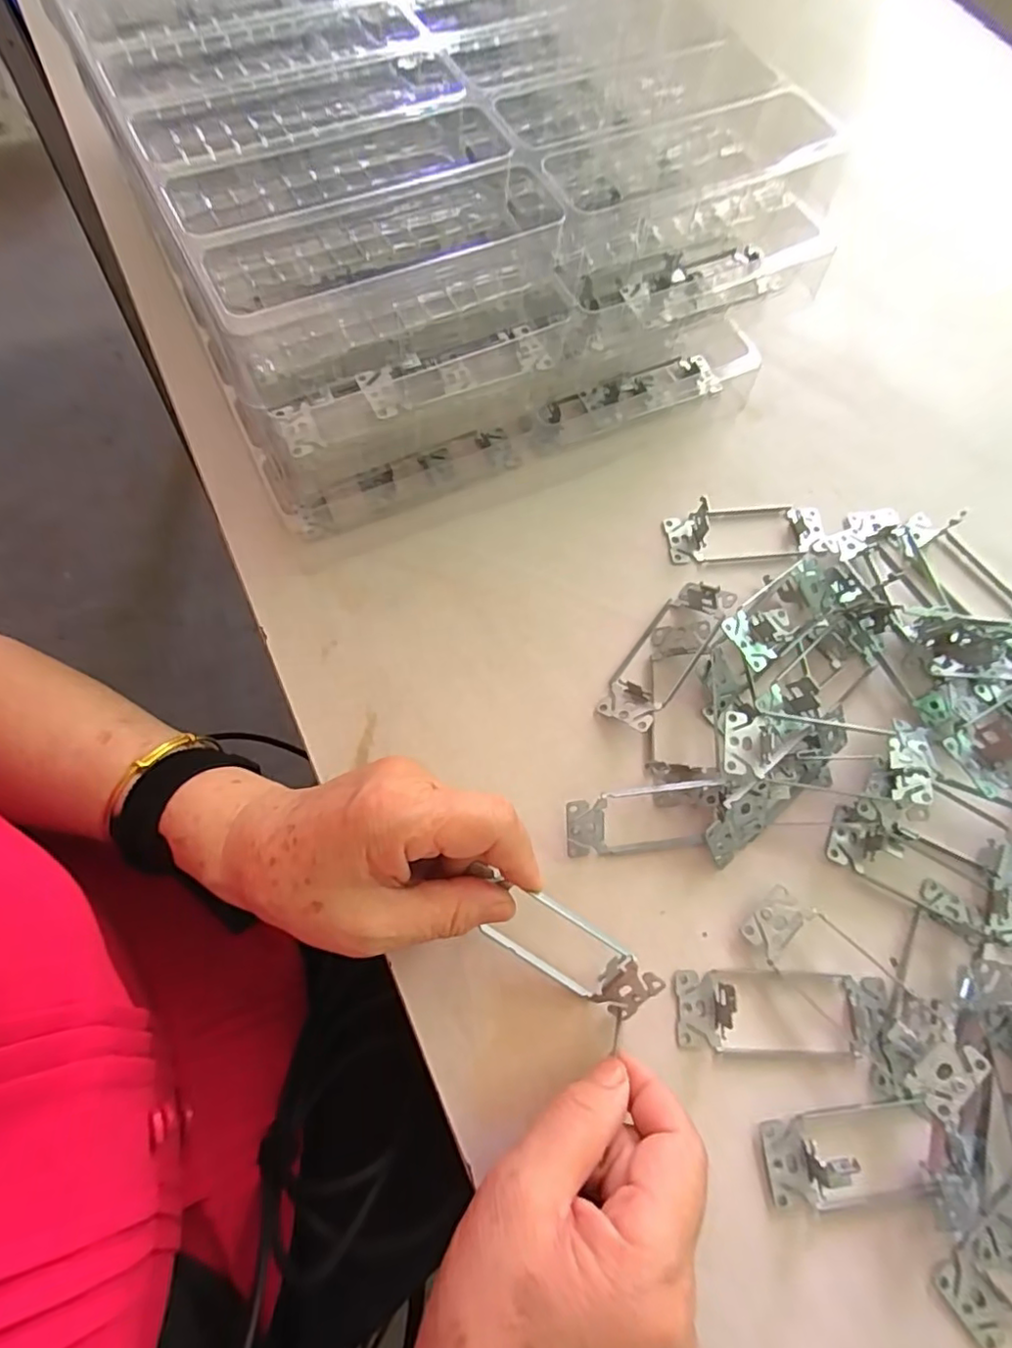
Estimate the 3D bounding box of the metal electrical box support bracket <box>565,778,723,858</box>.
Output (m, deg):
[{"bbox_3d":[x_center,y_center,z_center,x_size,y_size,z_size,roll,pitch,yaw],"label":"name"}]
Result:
[{"bbox_3d":[0.070,0.076,0.298,0.078,0.026,0.031,-6,71,-5],"label":"metal electrical box support bracket"}]

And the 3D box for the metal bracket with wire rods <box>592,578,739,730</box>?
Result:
[{"bbox_3d":[0.093,-0.015,0.329,0.033,0.033,0.101,36,72,10],"label":"metal bracket with wire rods"}]

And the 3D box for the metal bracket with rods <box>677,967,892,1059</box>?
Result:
[{"bbox_3d":[0.135,0.163,0.273,0.103,0.022,0.037,2,70,-2],"label":"metal bracket with rods"}]

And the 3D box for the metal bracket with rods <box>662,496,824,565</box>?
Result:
[{"bbox_3d":[0.158,-0.095,0.370,0.105,0.022,0.038,-7,71,-5],"label":"metal bracket with rods"}]

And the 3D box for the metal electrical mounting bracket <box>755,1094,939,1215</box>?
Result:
[{"bbox_3d":[0.155,0.216,0.253,0.074,0.020,0.037,-5,71,-5],"label":"metal electrical mounting bracket"}]

